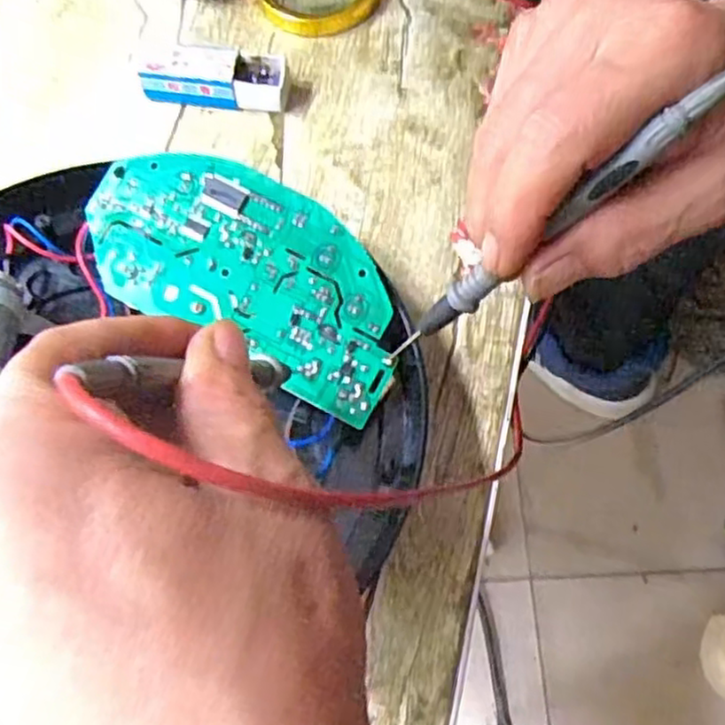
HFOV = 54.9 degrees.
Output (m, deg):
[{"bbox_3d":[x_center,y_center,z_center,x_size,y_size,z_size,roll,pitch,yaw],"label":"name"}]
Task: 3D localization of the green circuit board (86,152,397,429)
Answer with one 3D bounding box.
[{"bbox_3d":[-0.046,-0.038,0.287,0.140,0.013,0.071,34,75,7],"label":"green circuit board"}]

